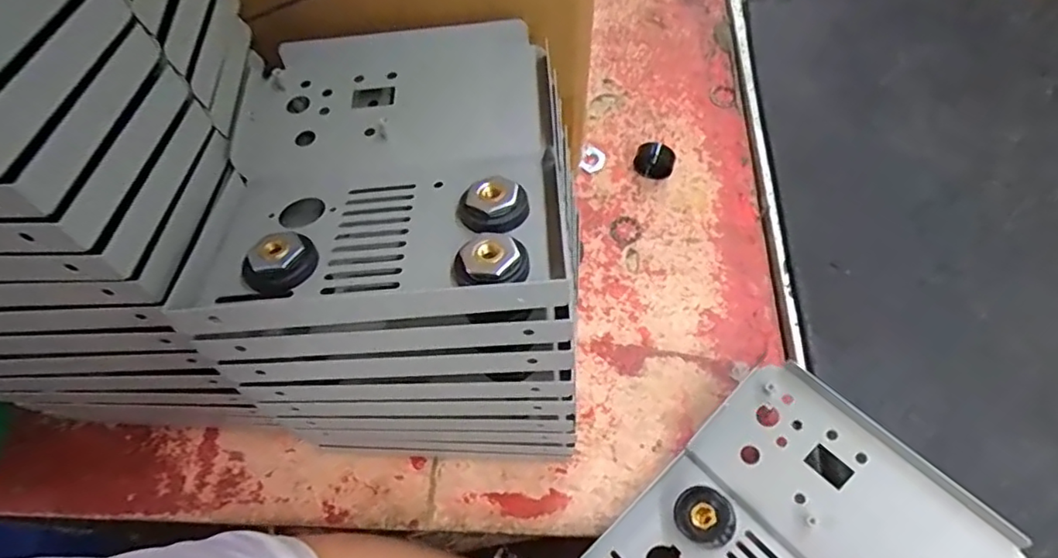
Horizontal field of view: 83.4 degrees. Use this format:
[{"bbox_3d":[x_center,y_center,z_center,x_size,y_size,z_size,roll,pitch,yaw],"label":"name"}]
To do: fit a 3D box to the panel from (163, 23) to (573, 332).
[{"bbox_3d":[-0.071,-0.055,0.282,0.156,0.031,0.175,-9,53,7],"label":"panel"}]

